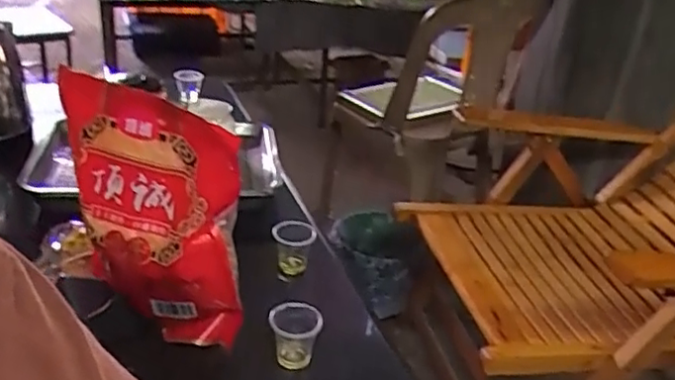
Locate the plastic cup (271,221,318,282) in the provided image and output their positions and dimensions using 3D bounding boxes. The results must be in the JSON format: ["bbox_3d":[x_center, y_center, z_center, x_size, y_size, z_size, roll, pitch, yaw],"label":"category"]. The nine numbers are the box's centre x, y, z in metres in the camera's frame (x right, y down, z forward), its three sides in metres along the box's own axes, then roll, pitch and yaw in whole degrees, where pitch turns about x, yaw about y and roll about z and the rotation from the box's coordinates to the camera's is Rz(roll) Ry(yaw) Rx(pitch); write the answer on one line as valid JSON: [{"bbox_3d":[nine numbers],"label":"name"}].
[{"bbox_3d":[-0.056,0.076,0.837,0.051,0.077,0.050,4,33,-3],"label":"plastic cup"}]

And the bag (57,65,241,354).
[{"bbox_3d":[-0.188,0.034,0.637,0.193,0.269,0.056,14,28,7],"label":"bag"}]

